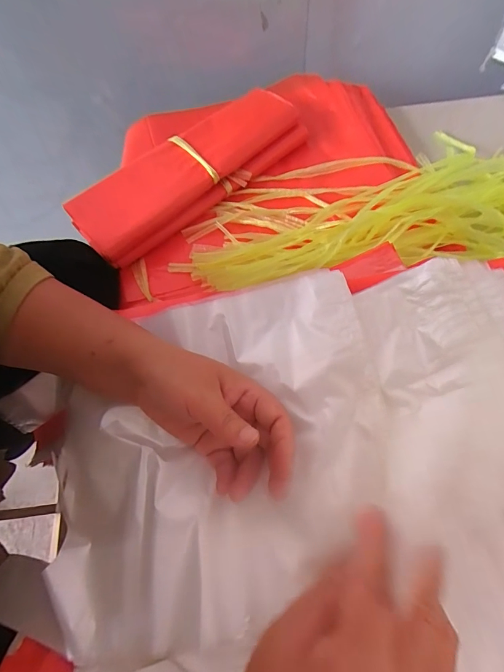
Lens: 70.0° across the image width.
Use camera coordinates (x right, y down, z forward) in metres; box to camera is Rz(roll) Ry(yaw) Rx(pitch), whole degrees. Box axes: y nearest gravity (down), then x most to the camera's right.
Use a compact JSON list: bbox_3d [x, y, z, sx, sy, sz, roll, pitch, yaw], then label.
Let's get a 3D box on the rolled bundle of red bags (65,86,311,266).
[{"bbox_3d":[-0.095,-0.252,0.531,0.361,0.053,0.139,-42,70,-16],"label":"rolled bundle of red bags"}]

